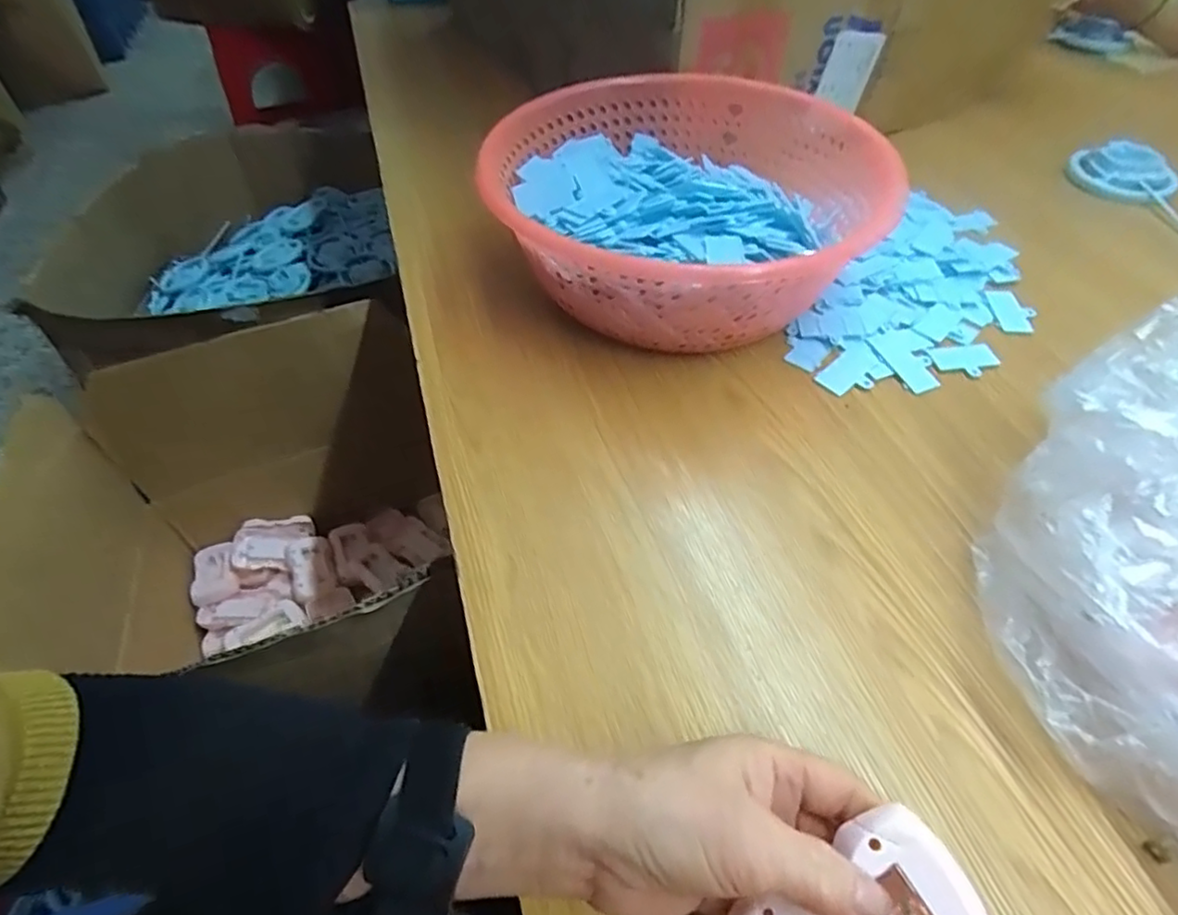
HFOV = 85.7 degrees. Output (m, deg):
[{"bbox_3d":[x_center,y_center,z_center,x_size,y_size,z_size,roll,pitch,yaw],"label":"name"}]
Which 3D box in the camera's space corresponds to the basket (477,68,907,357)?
[{"bbox_3d":[0.078,-0.211,0.552,0.308,0.117,0.322,14,51,12],"label":"basket"}]

